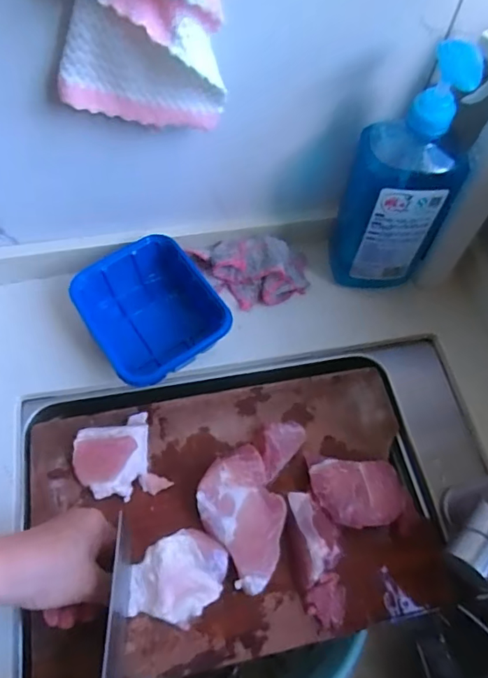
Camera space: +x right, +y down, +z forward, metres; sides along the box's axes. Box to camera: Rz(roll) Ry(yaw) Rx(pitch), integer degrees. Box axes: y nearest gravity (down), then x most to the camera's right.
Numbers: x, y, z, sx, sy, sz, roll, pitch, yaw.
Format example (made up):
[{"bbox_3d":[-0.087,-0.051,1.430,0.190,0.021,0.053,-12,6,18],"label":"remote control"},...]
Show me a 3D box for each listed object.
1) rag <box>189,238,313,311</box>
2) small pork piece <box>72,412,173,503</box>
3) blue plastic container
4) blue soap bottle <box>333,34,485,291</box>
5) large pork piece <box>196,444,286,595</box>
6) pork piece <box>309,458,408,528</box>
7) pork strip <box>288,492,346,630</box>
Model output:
[{"bbox_3d":[0.008,-0.078,0.570,0.131,0.043,0.075,2,63,-3],"label":"rag"},{"bbox_3d":[-0.121,0.117,0.486,0.075,0.031,0.078,-19,66,-13],"label":"small pork piece"},{"bbox_3d":[-0.096,-0.021,0.531,0.120,0.077,0.141,-30,69,-17],"label":"blue plastic container"},{"bbox_3d":[0.153,-0.146,0.483,0.094,0.247,0.065,5,63,-2],"label":"blue soap bottle"},{"bbox_3d":[0.001,0.164,0.465,0.070,0.028,0.115,-21,67,-14],"label":"large pork piece"},{"bbox_3d":[0.106,0.148,0.482,0.084,0.024,0.060,3,63,-2],"label":"pork piece"},{"bbox_3d":[0.068,0.197,0.455,0.038,0.027,0.111,-6,64,-7],"label":"pork strip"}]

